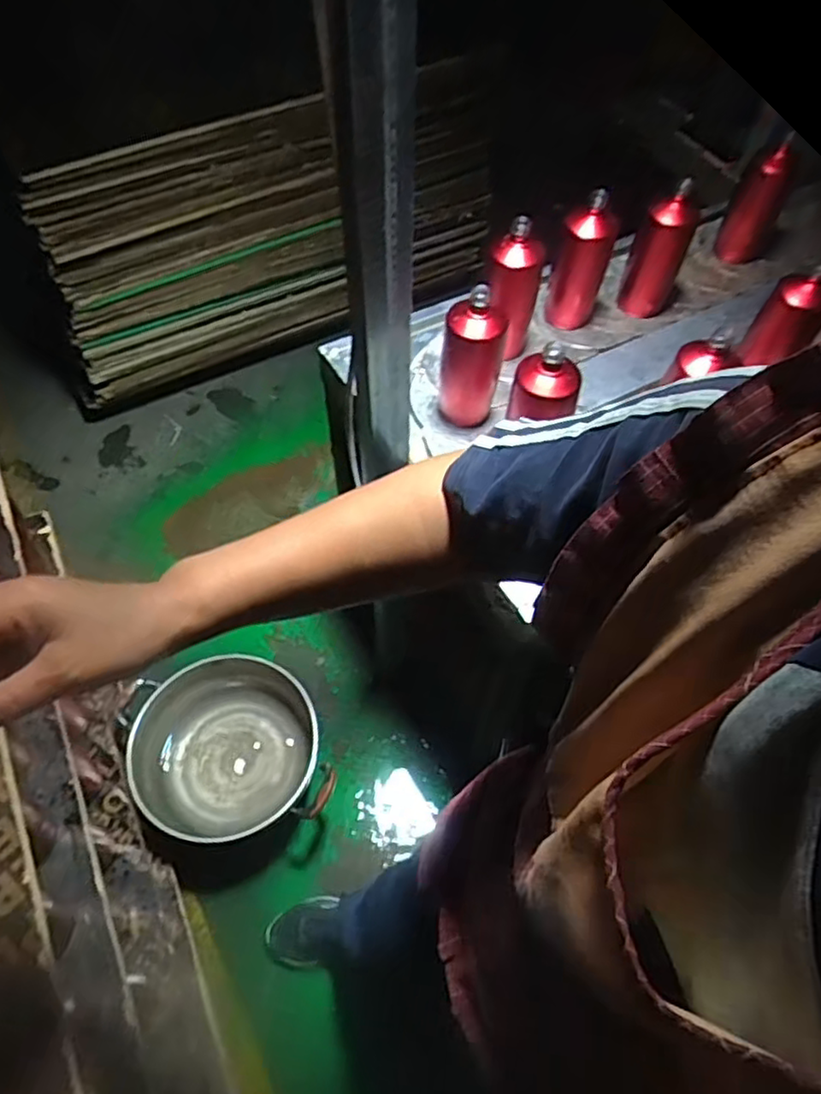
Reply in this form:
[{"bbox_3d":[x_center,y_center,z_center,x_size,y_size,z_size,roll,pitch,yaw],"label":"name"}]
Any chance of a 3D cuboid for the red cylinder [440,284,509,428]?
[{"bbox_3d":[0.084,-0.257,0.946,0.076,0.204,0.078,5,59,2],"label":"red cylinder"}]

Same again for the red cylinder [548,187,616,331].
[{"bbox_3d":[0.267,-0.445,1.051,0.077,0.221,0.078,15,60,8],"label":"red cylinder"}]

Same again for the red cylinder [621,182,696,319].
[{"bbox_3d":[0.400,-0.471,1.088,0.075,0.217,0.070,19,60,10],"label":"red cylinder"}]

